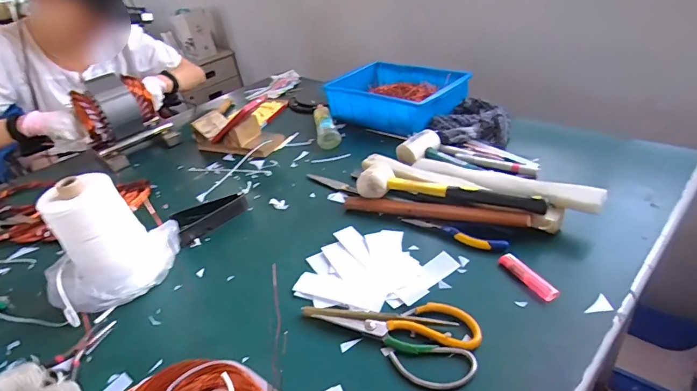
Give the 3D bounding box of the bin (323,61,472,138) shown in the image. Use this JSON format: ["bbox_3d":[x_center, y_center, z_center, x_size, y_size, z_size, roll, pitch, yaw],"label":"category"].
[{"bbox_3d":[0.111,-0.229,0.942,0.295,0.082,0.194,23,45,39],"label":"bin"}]

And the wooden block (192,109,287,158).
[{"bbox_3d":[-0.261,-0.149,0.937,0.210,0.073,0.094,11,38,27],"label":"wooden block"}]

